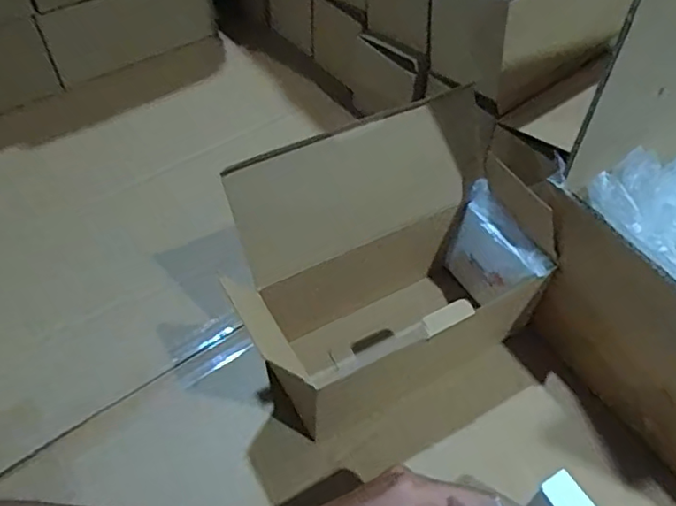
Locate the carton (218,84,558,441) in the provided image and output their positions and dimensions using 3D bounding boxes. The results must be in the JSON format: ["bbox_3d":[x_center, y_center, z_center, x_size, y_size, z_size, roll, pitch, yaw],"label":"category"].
[{"bbox_3d":[0.037,0.017,0.450,0.241,0.182,0.134,-22,56,-17],"label":"carton"}]

